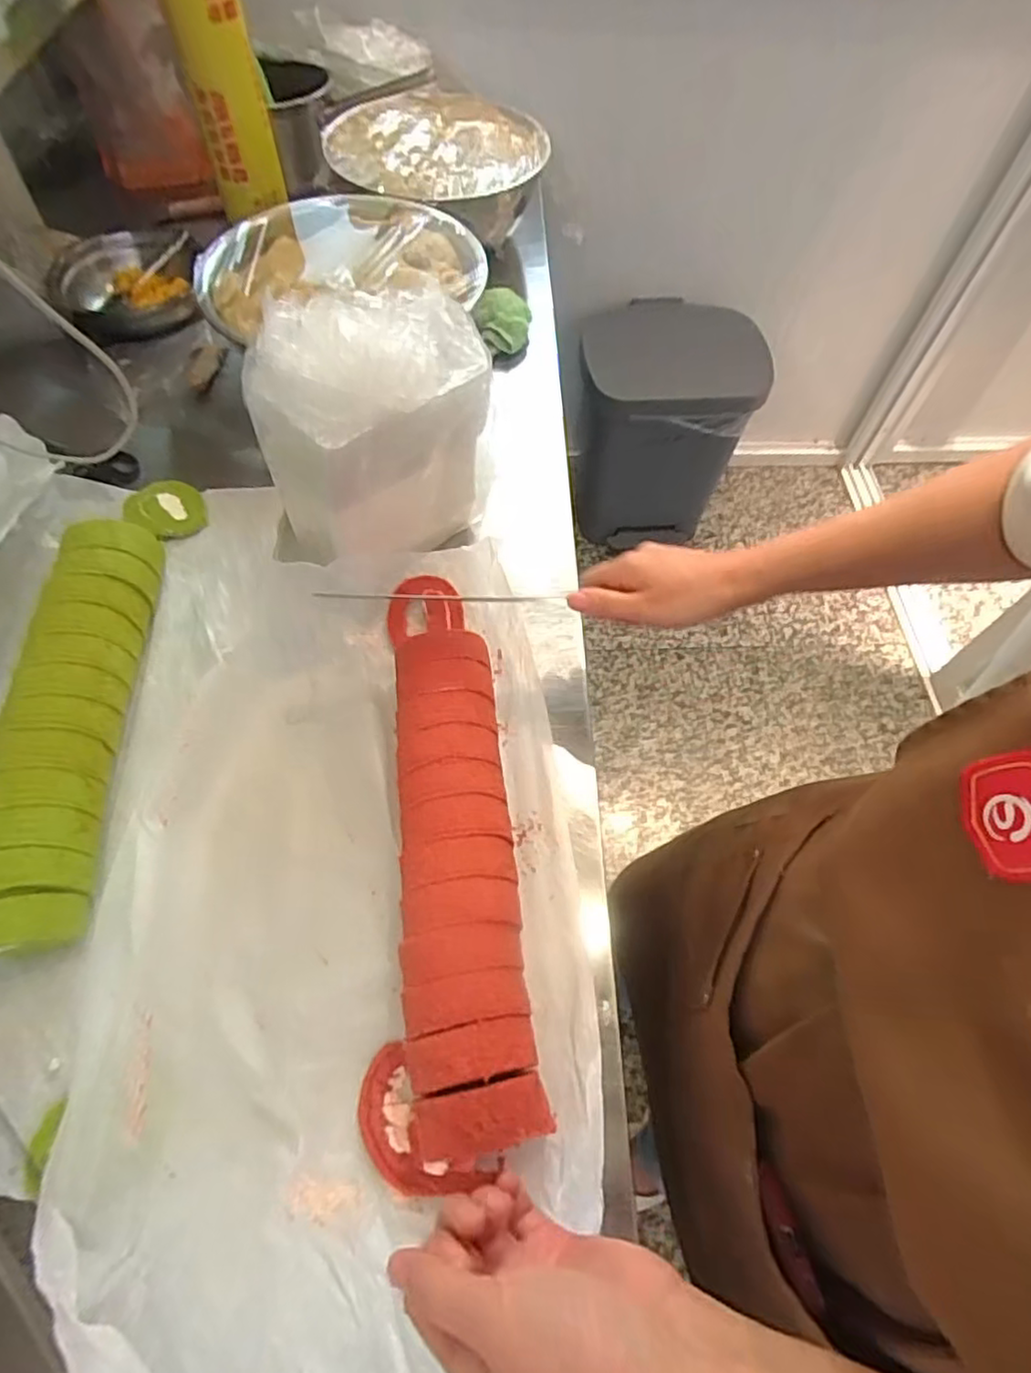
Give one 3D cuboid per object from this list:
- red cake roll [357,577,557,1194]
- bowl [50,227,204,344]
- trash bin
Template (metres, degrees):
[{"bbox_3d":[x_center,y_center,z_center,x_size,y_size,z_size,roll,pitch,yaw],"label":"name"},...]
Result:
[{"bbox_3d":[-0.053,0.106,0.472,0.105,0.066,0.413,-4,64,-3],"label":"red cake roll"},{"bbox_3d":[-0.488,-0.516,0.828,0.153,0.052,0.153,-12,62,-8],"label":"bowl"},{"bbox_3d":[0.308,-0.606,1.513,0.345,0.444,0.345,2,61,0],"label":"trash bin"}]

